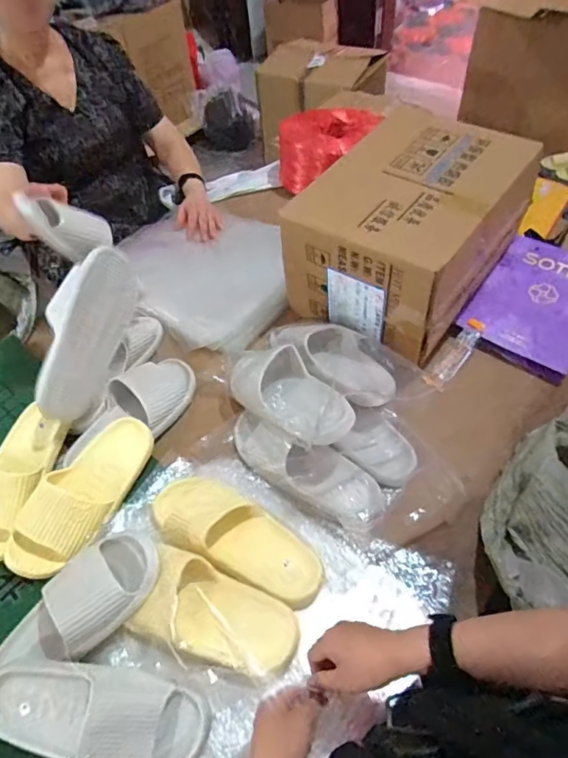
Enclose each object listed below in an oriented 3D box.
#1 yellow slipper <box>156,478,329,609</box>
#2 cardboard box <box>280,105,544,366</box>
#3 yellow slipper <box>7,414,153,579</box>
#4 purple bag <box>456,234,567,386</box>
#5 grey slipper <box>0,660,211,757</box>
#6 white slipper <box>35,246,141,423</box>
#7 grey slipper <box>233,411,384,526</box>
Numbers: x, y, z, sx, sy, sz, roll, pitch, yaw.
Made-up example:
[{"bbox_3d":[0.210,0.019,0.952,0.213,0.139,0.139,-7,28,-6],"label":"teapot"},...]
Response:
[{"bbox_3d":[-0.067,0.206,0.683,0.258,0.061,0.100,22,57,19],"label":"yellow slipper"},{"bbox_3d":[0.225,-0.271,0.899,0.288,0.215,0.371,31,60,24],"label":"cardboard box"},{"bbox_3d":[-0.295,0.169,0.744,0.104,0.074,0.264,26,58,21],"label":"yellow slipper"},{"bbox_3d":[0.474,-0.142,0.928,0.199,0.073,0.267,32,60,24],"label":"purple bag"},{"bbox_3d":[-0.217,0.391,0.581,0.254,0.094,0.099,9,53,10],"label":"grey slipper"},{"bbox_3d":[-0.330,-0.074,0.813,0.083,0.120,0.269,14,85,46],"label":"white slipper"},{"bbox_3d":[0.028,0.130,0.779,0.261,0.069,0.094,29,59,23],"label":"grey slipper"}]

